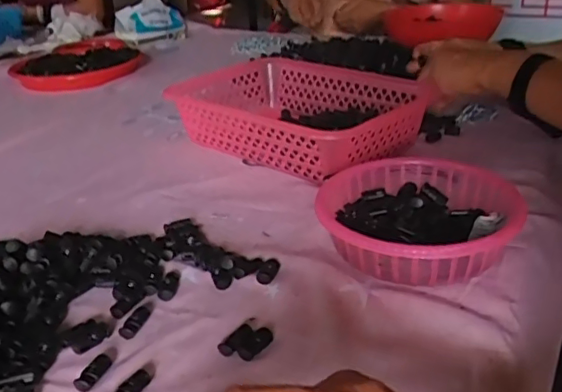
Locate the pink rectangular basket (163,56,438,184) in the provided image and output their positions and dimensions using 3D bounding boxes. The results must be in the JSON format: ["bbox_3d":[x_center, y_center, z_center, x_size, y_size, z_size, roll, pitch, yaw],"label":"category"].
[{"bbox_3d":[0.013,-0.099,0.746,0.296,0.088,0.200,18,33,36],"label":"pink rectangular basket"}]

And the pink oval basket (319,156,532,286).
[{"bbox_3d":[0.119,0.022,0.515,0.168,0.052,0.166,3,28,9],"label":"pink oval basket"}]

